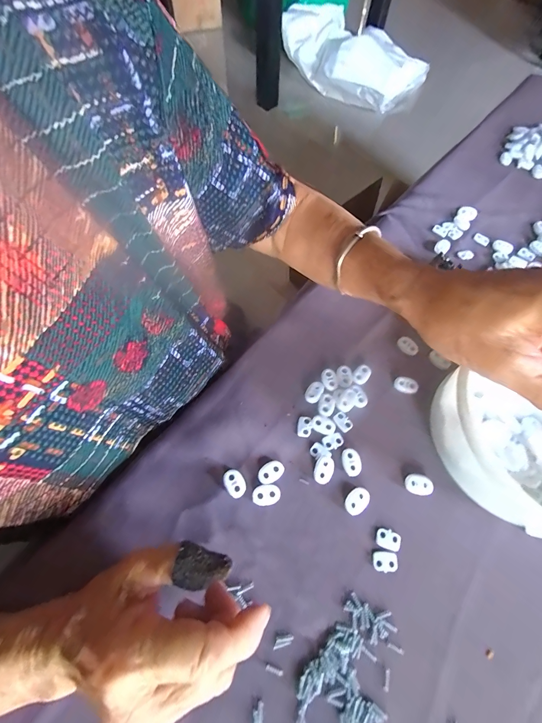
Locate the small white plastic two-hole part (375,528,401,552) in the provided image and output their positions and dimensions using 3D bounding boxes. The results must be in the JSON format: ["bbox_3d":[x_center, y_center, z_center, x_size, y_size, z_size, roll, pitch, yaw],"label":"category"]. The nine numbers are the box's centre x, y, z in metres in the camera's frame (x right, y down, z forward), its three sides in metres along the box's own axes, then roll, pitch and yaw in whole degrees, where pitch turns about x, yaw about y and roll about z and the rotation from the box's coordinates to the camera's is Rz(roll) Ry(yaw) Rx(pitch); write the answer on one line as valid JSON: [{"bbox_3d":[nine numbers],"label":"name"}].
[{"bbox_3d":[0.096,0.145,0.238,0.019,0.004,0.014,15,66,7],"label":"small white plastic two-hole part"}]

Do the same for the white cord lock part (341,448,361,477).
[{"bbox_3d":[0.072,0.090,0.262,0.016,0.004,0.023,-10,66,-4],"label":"white cord lock part"}]

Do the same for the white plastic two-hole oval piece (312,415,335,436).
[{"bbox_3d":[0.049,0.060,0.275,0.022,0.004,0.014,23,68,10],"label":"white plastic two-hole oval piece"}]

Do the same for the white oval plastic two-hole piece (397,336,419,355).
[{"bbox_3d":[0.144,-0.016,0.311,0.022,0.009,0.014,37,71,15],"label":"white oval plastic two-hole piece"}]

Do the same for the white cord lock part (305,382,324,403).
[{"bbox_3d":[0.042,0.029,0.285,0.015,0.004,0.022,33,70,14],"label":"white cord lock part"}]

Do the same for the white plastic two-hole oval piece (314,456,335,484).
[{"bbox_3d":[0.047,0.096,0.259,0.016,0.004,0.023,17,67,8],"label":"white plastic two-hole oval piece"}]

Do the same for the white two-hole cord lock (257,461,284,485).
[{"bbox_3d":[0.000,0.096,0.256,0.024,0.004,0.015,-28,69,-12],"label":"white two-hole cord lock"}]

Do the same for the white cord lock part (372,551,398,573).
[{"bbox_3d":[0.091,0.158,0.232,0.018,0.004,0.014,8,66,4],"label":"white cord lock part"}]

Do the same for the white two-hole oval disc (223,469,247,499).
[{"bbox_3d":[-0.031,0.105,0.253,0.016,0.004,0.023,-35,70,-14],"label":"white two-hole oval disc"}]

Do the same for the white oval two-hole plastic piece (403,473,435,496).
[{"bbox_3d":[0.128,0.106,0.254,0.024,0.004,0.017,9,66,4],"label":"white oval two-hole plastic piece"}]

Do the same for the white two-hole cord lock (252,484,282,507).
[{"bbox_3d":[-0.004,0.113,0.249,0.024,0.004,0.015,-4,66,-2],"label":"white two-hole cord lock"}]

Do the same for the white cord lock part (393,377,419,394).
[{"bbox_3d":[0.134,0.024,0.293,0.023,0.007,0.015,10,66,5],"label":"white cord lock part"}]

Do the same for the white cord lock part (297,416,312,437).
[{"bbox_3d":[0.031,0.060,0.274,0.012,0.004,0.019,7,66,3],"label":"white cord lock part"}]

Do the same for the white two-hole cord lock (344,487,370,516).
[{"bbox_3d":[0.073,0.119,0.250,0.023,0.005,0.017,-39,71,-16],"label":"white two-hole cord lock"}]

